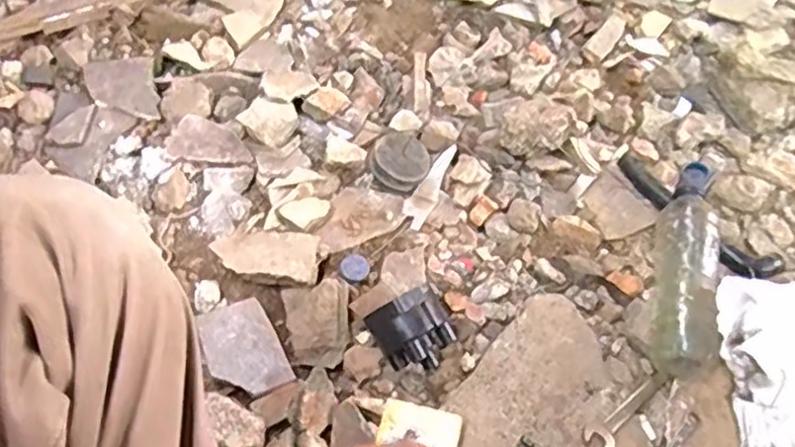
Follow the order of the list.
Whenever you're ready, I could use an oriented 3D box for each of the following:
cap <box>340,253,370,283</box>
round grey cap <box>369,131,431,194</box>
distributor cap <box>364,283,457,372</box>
[{"bbox_3d":[-0.046,0.048,0.735,0.031,0.008,0.034,2,59,-3],"label":"cap"},{"bbox_3d":[0.003,-0.074,0.801,0.070,0.021,0.070,8,66,-18],"label":"round grey cap"},{"bbox_3d":[0.015,0.109,0.665,0.077,0.083,0.061,-19,63,-16],"label":"distributor cap"}]

